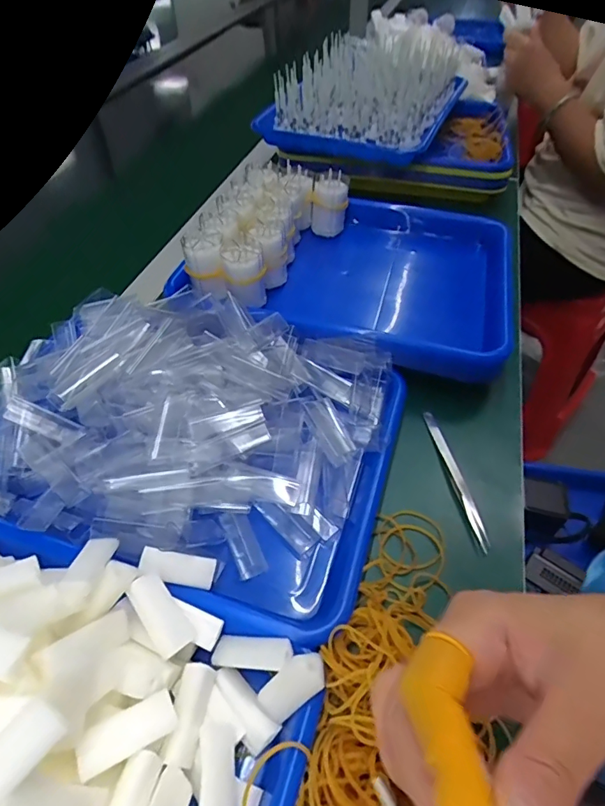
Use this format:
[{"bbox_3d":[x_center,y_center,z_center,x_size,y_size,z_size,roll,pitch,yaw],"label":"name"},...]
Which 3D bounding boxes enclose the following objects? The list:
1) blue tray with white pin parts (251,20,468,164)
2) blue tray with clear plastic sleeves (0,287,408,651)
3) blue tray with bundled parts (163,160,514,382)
[{"bbox_3d":[0.134,-0.527,0.770,0.234,0.074,0.440,20,52,17],"label":"blue tray with white pin parts"},{"bbox_3d":[-0.097,0.014,0.372,0.332,0.075,0.246,14,50,12],"label":"blue tray with clear plastic sleeves"},{"bbox_3d":[0.058,-0.156,0.497,0.323,0.090,0.258,14,50,12],"label":"blue tray with bundled parts"}]

